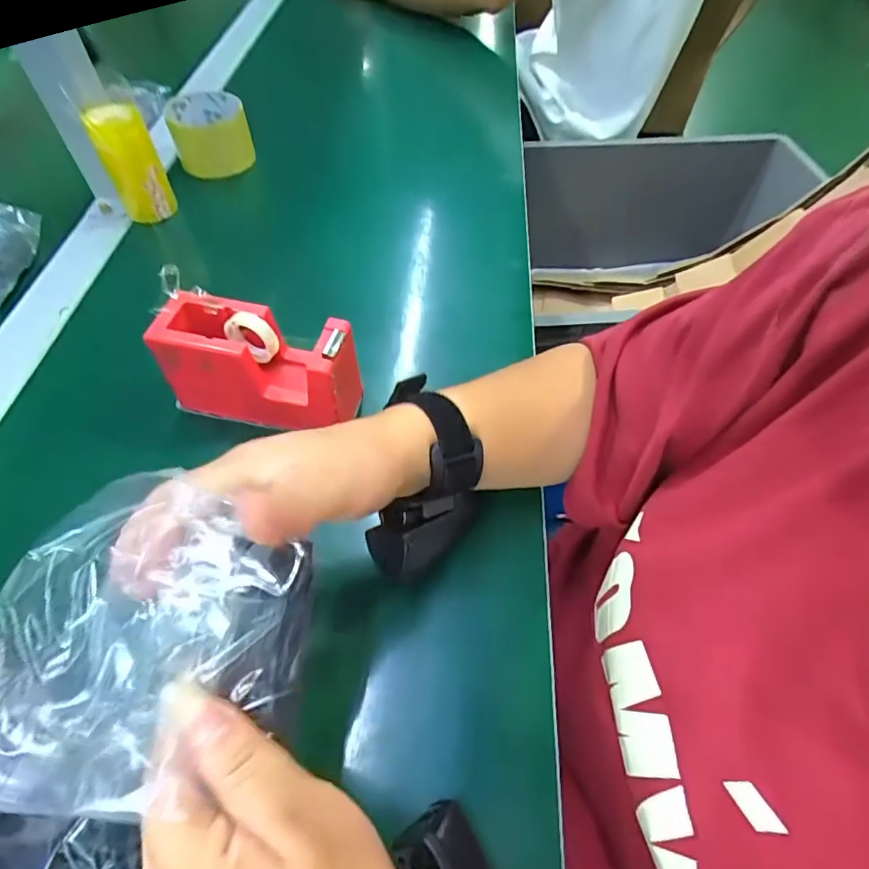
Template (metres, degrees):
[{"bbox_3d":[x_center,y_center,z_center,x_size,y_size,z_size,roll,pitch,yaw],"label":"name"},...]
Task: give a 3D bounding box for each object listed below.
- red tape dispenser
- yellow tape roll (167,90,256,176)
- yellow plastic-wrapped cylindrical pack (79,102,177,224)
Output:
[{"bbox_3d":[-0.120,-0.050,0.364,0.128,0.071,0.049,8,56,8],"label":"red tape dispenser"},{"bbox_3d":[-0.254,-0.342,0.595,0.082,0.062,0.082,-19,56,-10],"label":"yellow tape roll"},{"bbox_3d":[-0.291,-0.260,0.503,0.049,0.095,0.049,-1,55,2],"label":"yellow plastic-wrapped cylindrical pack"}]

